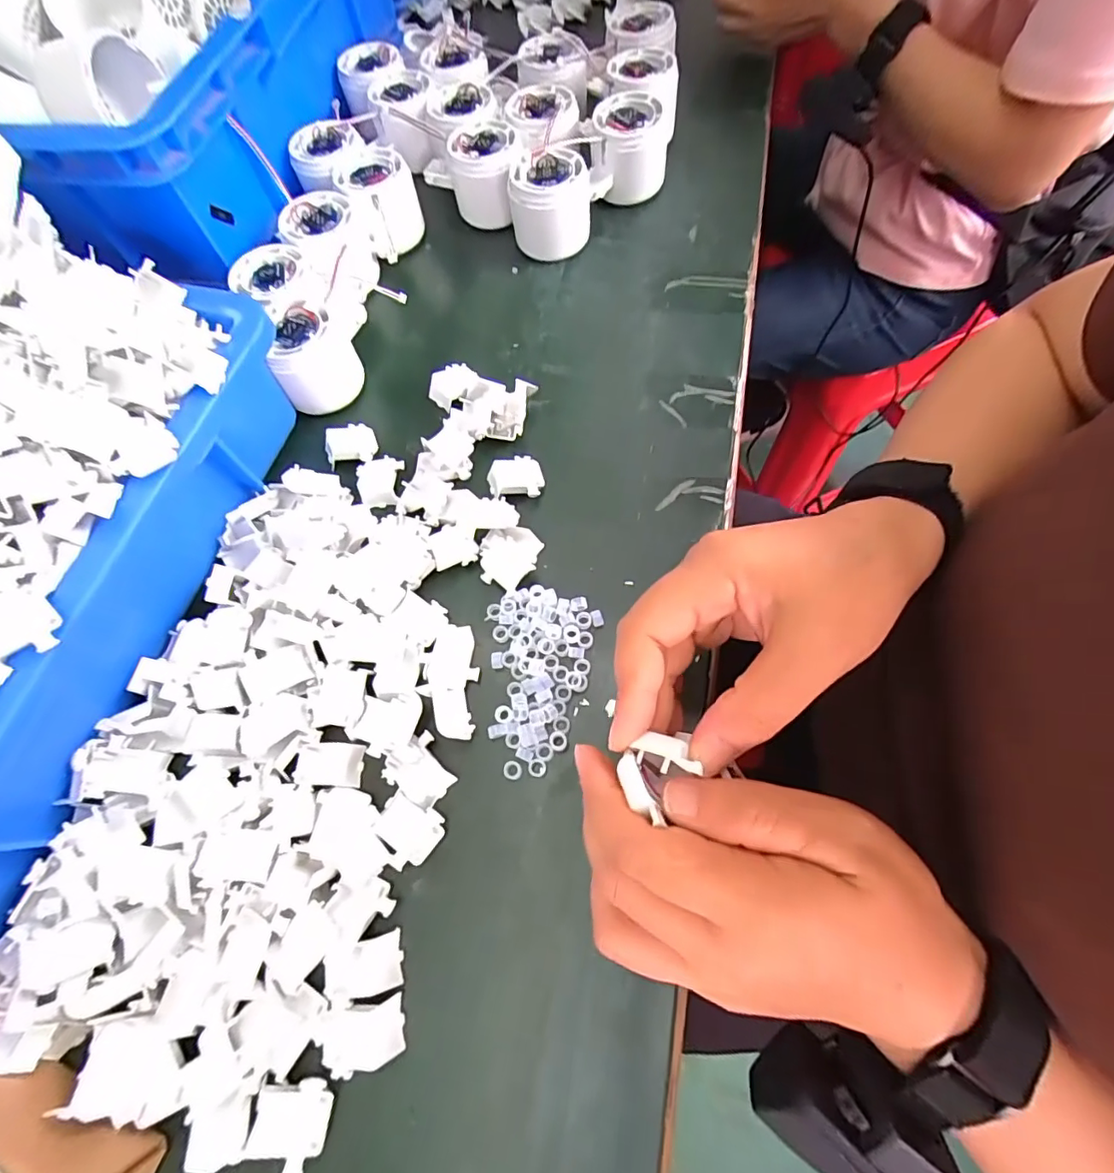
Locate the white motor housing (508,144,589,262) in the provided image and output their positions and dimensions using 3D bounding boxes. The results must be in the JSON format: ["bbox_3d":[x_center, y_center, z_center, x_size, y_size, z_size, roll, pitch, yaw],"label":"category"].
[{"bbox_3d":[-0.004,-0.287,0.404,0.058,0.052,0.066,2,67,4],"label":"white motor housing"}]

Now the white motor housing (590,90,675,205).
[{"bbox_3d":[0.059,-0.347,0.424,0.057,0.054,0.056,0,67,3],"label":"white motor housing"}]

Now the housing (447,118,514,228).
[{"bbox_3d":[-0.057,-0.328,0.425,0.054,0.047,0.056,0,67,3],"label":"housing"}]

